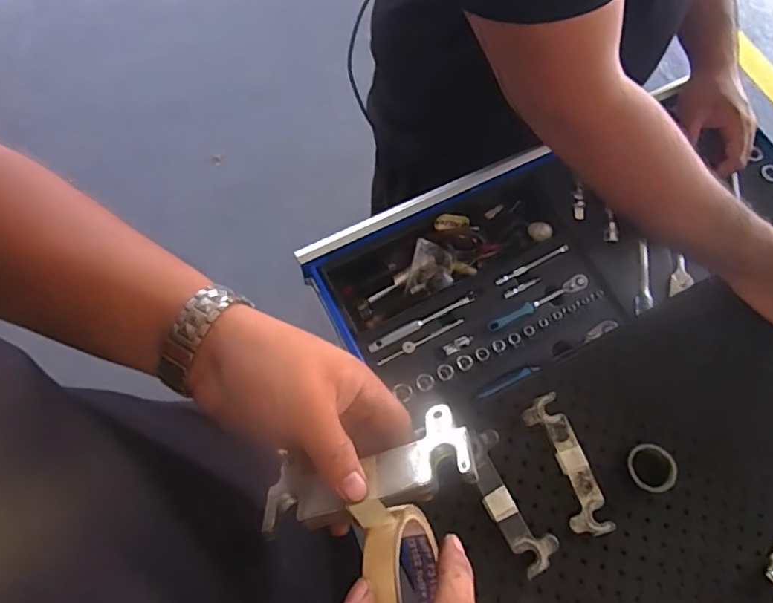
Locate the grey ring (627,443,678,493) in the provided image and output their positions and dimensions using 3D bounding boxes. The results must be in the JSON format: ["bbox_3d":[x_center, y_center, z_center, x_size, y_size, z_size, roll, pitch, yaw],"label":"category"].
[{"bbox_3d":[0.226,0.143,0.476,0.039,0.020,0.039,0,70,-1],"label":"grey ring"}]

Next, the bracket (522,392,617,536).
[{"bbox_3d":[0.157,0.143,0.485,0.037,0.008,0.120,-19,71,-8],"label":"bracket"}]

